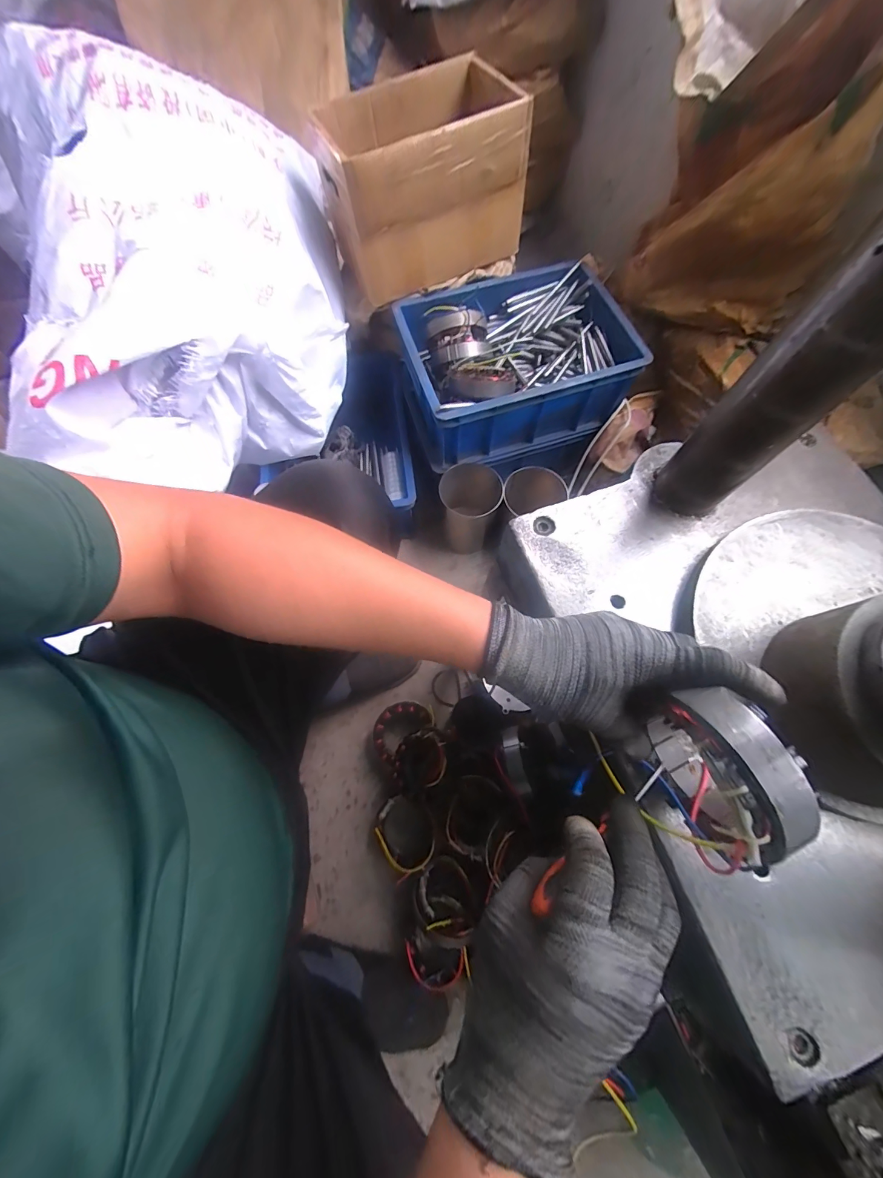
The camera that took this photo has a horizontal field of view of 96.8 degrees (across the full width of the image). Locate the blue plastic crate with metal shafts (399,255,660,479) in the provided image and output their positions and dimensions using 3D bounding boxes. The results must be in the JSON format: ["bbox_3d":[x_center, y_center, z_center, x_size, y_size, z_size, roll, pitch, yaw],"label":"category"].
[{"bbox_3d":[0.137,-0.446,0.778,0.409,0.162,0.304,-17,71,-6],"label":"blue plastic crate with metal shafts"}]

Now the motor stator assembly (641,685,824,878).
[{"bbox_3d":[0.178,0.121,0.256,0.045,0.103,0.095,-19,71,-7],"label":"motor stator assembly"}]

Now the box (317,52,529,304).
[{"bbox_3d":[-0.037,-0.712,0.692,0.317,0.198,0.205,-26,72,-9],"label":"box"}]

